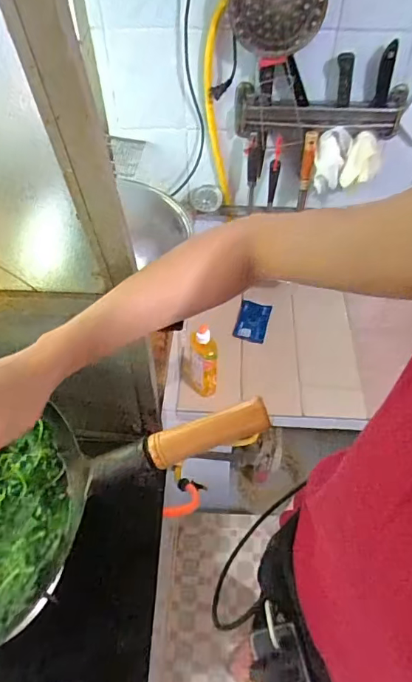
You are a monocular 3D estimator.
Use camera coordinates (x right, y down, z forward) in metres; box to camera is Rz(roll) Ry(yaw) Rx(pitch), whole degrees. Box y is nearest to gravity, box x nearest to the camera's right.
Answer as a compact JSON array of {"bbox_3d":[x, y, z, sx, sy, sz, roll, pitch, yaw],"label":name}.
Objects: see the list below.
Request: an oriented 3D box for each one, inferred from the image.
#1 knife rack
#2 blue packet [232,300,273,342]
[{"bbox_3d":[0.229,-0.470,0.969,0.339,0.095,0.037,4,51,4],"label":"knife rack"},{"bbox_3d":[0.120,-0.049,1.217,0.077,0.104,0.005,15,24,5],"label":"blue packet"}]

